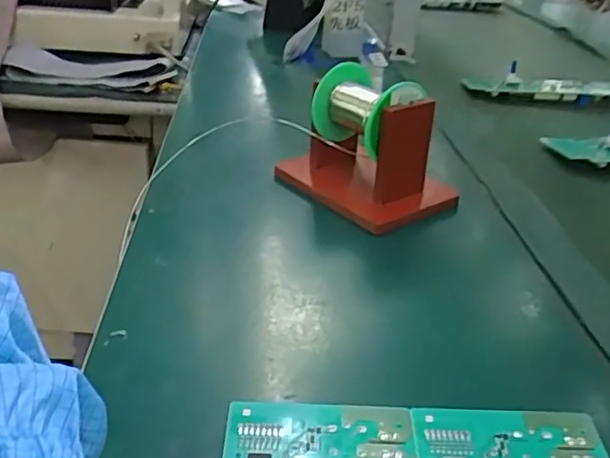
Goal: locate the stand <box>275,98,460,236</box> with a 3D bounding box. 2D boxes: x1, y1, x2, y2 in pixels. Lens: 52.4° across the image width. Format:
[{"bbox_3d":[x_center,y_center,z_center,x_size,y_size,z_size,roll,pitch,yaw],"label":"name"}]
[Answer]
[{"bbox_3d":[0.052,-0.070,0.525,0.096,0.088,0.139,-20,37,-38],"label":"stand"}]

